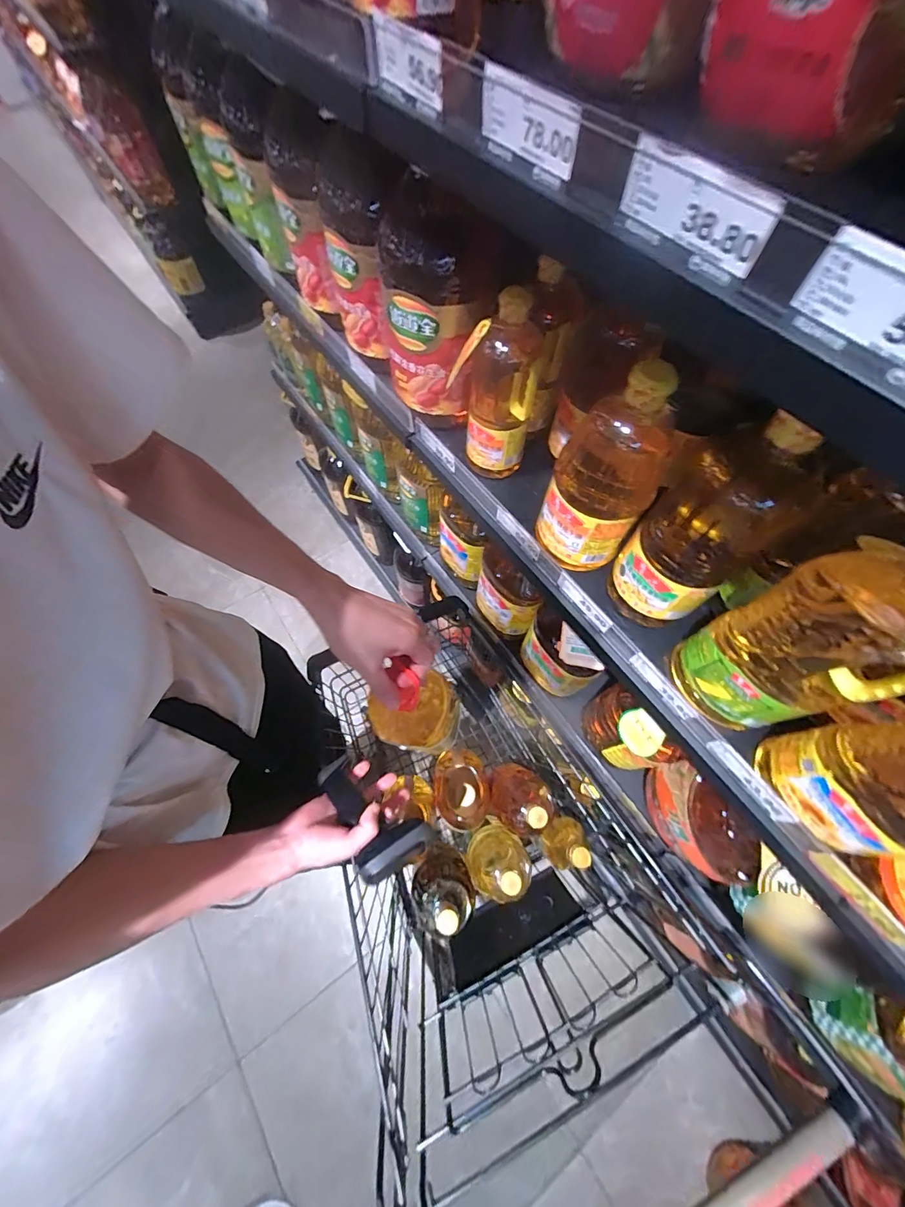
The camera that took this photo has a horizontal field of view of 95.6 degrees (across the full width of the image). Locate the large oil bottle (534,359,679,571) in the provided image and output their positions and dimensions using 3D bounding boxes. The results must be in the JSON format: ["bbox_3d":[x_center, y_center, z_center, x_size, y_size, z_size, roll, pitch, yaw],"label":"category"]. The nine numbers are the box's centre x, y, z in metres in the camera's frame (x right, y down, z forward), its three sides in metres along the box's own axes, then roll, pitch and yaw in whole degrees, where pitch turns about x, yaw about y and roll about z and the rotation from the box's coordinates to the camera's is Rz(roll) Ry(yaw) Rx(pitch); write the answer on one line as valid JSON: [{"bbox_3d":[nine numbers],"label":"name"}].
[{"bbox_3d":[0.172,-0.142,0.472,0.114,0.243,0.094,26,68,12],"label":"large oil bottle"}]

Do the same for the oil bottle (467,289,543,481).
[{"bbox_3d":[0.065,-0.286,0.558,0.089,0.232,0.081,3,65,2],"label":"oil bottle"}]

